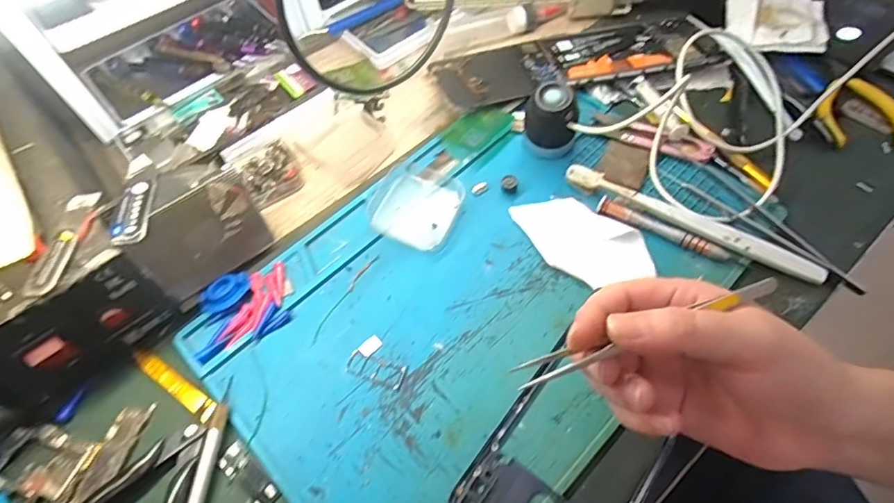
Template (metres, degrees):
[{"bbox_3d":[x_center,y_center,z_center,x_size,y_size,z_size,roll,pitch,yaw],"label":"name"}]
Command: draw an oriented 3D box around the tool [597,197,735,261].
[{"bbox_3d":[0.155,-0.017,0.362,0.093,0.008,0.011,27,64,18],"label":"tool"}]

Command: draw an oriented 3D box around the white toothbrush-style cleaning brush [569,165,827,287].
[{"bbox_3d":[0.174,-0.022,0.363,0.183,0.013,0.016,27,64,19],"label":"white toothbrush-style cleaning brush"}]

